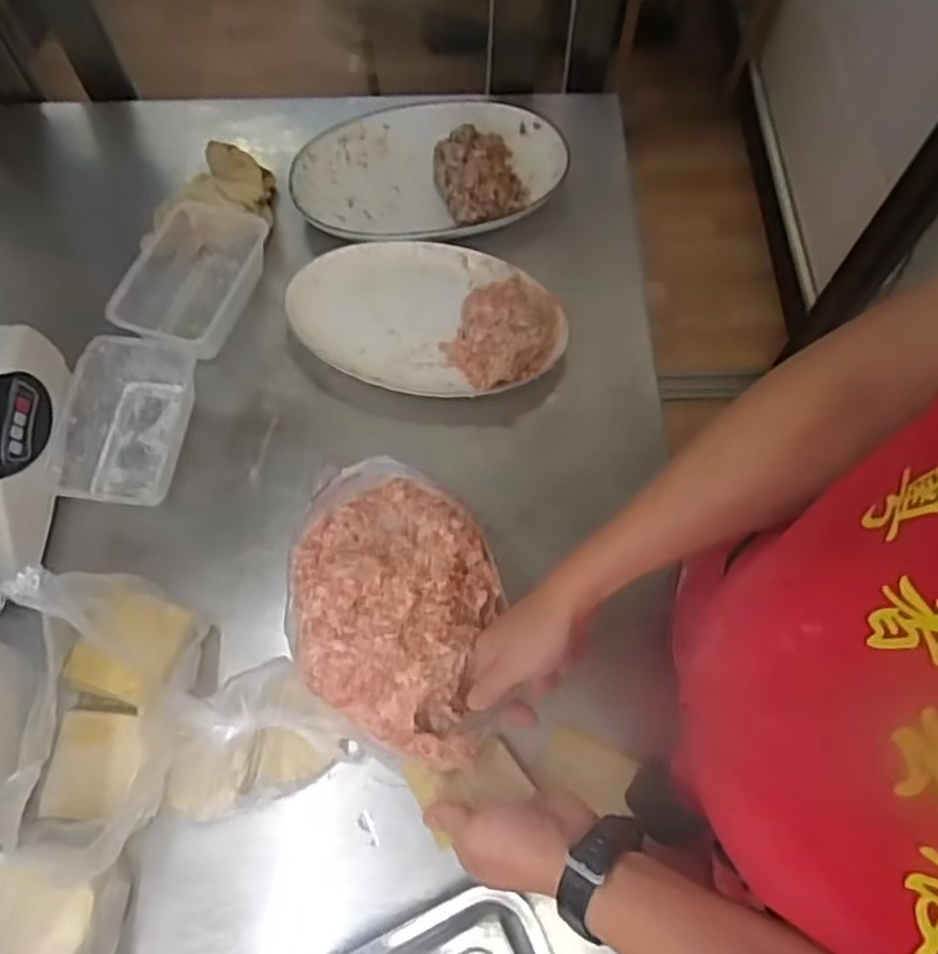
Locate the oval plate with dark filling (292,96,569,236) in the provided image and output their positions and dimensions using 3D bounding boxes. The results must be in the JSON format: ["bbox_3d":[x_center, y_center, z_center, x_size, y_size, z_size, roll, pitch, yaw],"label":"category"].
[{"bbox_3d":[-0.043,-0.367,0.866,0.321,0.045,0.215,-16,67,-8],"label":"oval plate with dark filling"}]

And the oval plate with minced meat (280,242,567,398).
[{"bbox_3d":[-0.044,-0.173,0.791,0.292,0.057,0.183,14,67,5],"label":"oval plate with minced meat"}]

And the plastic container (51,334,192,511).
[{"bbox_3d":[-0.337,-0.050,0.739,0.103,0.059,0.166,7,66,3],"label":"plastic container"}]

